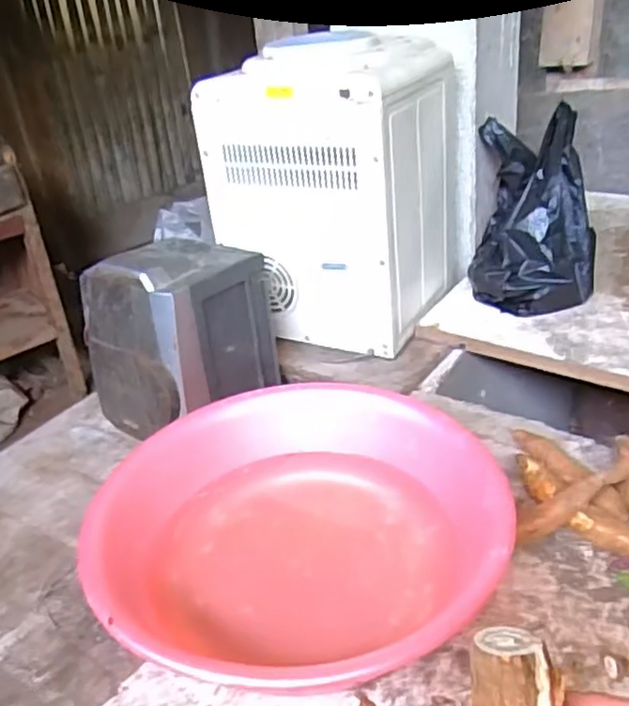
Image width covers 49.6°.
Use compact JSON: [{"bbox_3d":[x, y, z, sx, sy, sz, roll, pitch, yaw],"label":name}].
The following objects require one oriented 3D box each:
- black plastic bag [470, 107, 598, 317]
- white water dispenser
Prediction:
[{"bbox_3d":[0.361,-0.219,1.107,0.195,0.265,0.228,3,32,16],"label":"black plastic bag"},{"bbox_3d":[0.036,-0.264,1.097,0.308,0.395,0.284,12,35,28],"label":"white water dispenser"}]

